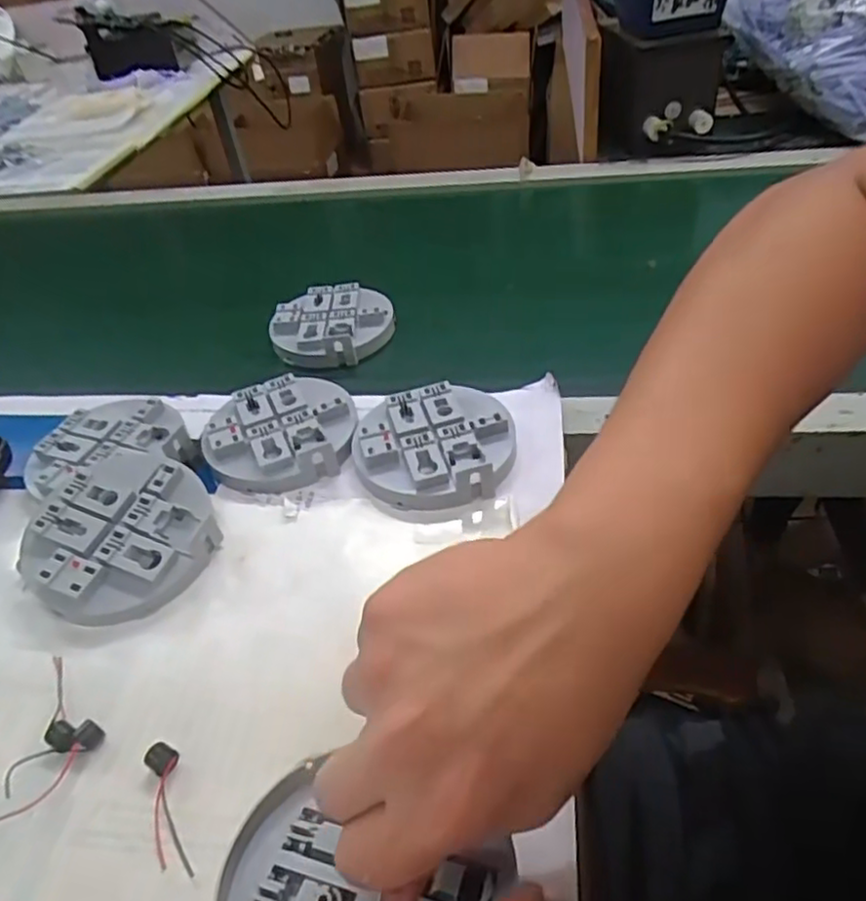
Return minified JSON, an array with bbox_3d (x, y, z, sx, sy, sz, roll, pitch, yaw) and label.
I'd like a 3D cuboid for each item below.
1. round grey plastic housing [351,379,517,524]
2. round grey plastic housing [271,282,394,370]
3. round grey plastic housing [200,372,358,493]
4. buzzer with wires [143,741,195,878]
[{"bbox_3d":[0.001,-0.002,0.432,0.100,0.026,0.095,-3,41,3],"label":"round grey plastic housing"},{"bbox_3d":[-0.083,-0.106,0.568,0.092,0.024,0.090,-3,41,3],"label":"round grey plastic housing"},{"bbox_3d":[-0.101,-0.012,0.457,0.097,0.024,0.090,-3,41,3],"label":"round grey plastic housing"},{"bbox_3d":[-0.114,0.152,0.293,0.014,0.009,0.057,-18,43,-14],"label":"buzzer with wires"}]

